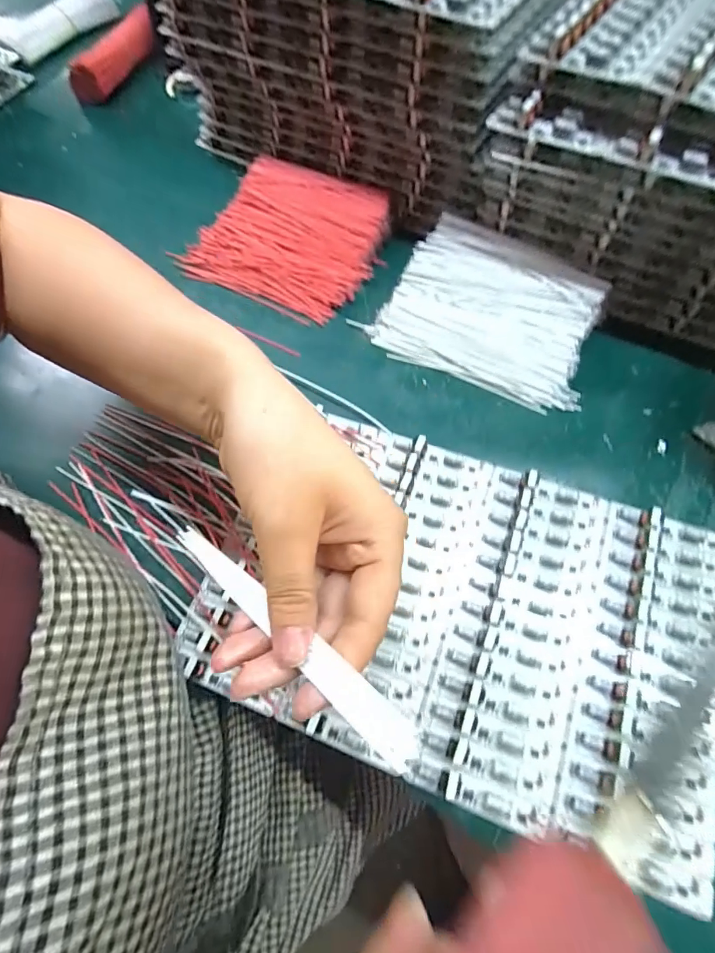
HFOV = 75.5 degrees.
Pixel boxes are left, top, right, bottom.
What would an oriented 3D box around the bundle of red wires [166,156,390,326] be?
[{"bbox_3d":[-0.061,-0.216,0.410,0.162,0.020,0.138,26,69,14],"label":"bundle of red wires"}]

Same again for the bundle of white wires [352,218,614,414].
[{"bbox_3d":[0.102,-0.127,0.355,0.156,0.028,0.117,29,70,15],"label":"bundle of white wires"}]

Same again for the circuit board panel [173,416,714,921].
[{"bbox_3d":[0.062,0.075,0.275,0.285,0.013,0.192,19,68,11],"label":"circuit board panel"}]

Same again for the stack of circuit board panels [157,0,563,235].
[{"bbox_3d":[0.016,-0.377,0.396,0.291,0.155,0.202,34,71,17],"label":"stack of circuit board panels"}]

